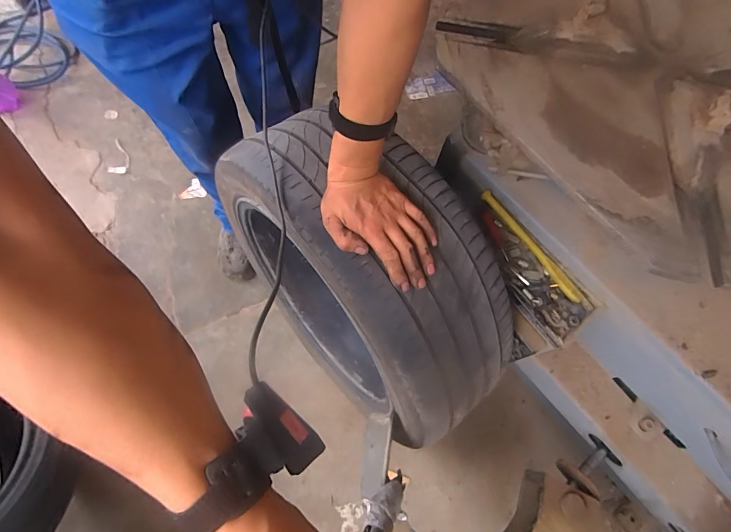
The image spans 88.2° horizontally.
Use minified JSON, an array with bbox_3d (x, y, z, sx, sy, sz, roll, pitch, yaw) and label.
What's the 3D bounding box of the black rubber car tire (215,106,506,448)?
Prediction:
[{"bbox_3d":[-0.005,0.041,0.713,0.228,0.525,0.520,-36,73,-16],"label":"black rubber car tire"}]

